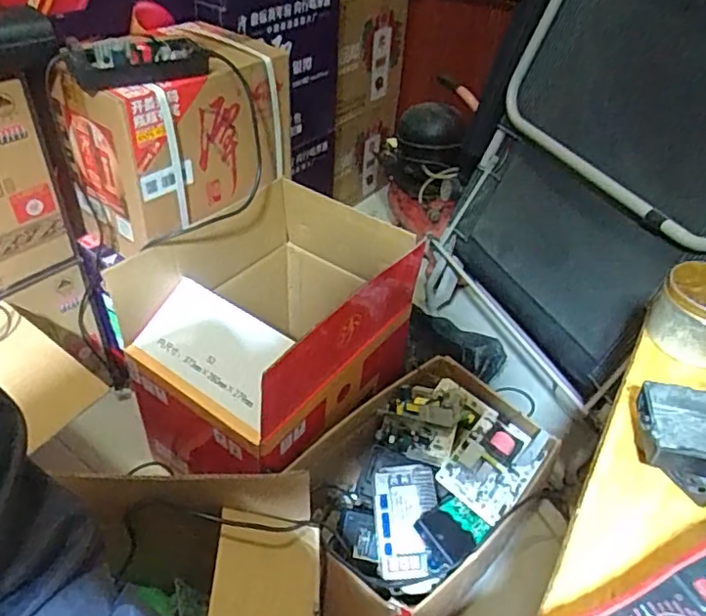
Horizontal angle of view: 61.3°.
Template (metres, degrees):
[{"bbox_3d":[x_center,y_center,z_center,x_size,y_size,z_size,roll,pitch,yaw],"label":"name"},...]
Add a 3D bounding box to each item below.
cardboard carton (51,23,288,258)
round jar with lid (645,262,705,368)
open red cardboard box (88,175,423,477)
[{"bbox_3d":[-0.273,-0.276,0.949,0.198,0.278,0.306,30,44,28],"label":"cardboard carton"},{"bbox_3d":[0.329,0.006,0.556,0.072,0.075,0.082,-27,48,-34],"label":"round jar with lid"},{"bbox_3d":[-0.122,0.044,0.962,0.291,0.325,0.376,27,43,27],"label":"open red cardboard box"}]

